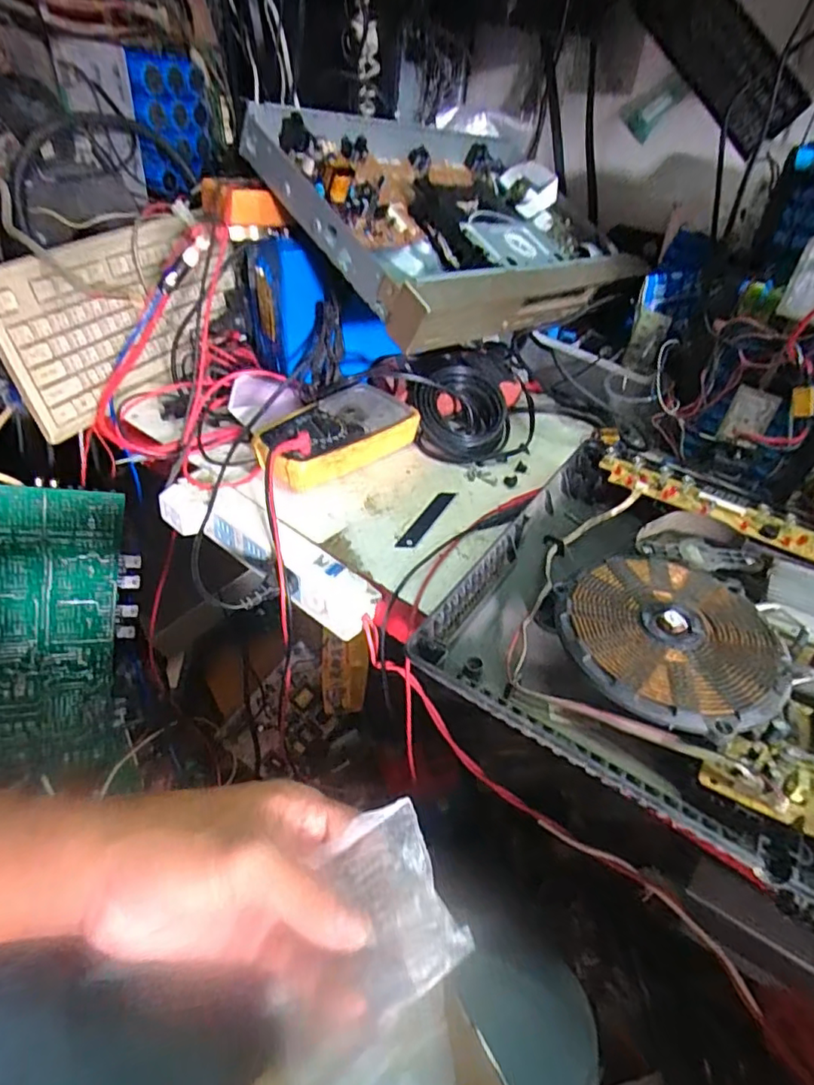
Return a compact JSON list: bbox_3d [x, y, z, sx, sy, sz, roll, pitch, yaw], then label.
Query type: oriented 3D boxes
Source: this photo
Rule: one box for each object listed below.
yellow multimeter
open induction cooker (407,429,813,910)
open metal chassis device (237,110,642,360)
[{"bbox_3d":[-0.072,-0.108,0.573,0.168,0.048,0.094,-25,49,-31],"label":"yellow multimeter"},{"bbox_3d":[0.200,0.051,0.418,0.280,0.052,0.340,28,45,24],"label":"open induction cooker"},{"bbox_3d":[0.071,-0.358,0.613,0.420,0.054,0.291,-31,77,-35],"label":"open metal chassis device"}]

